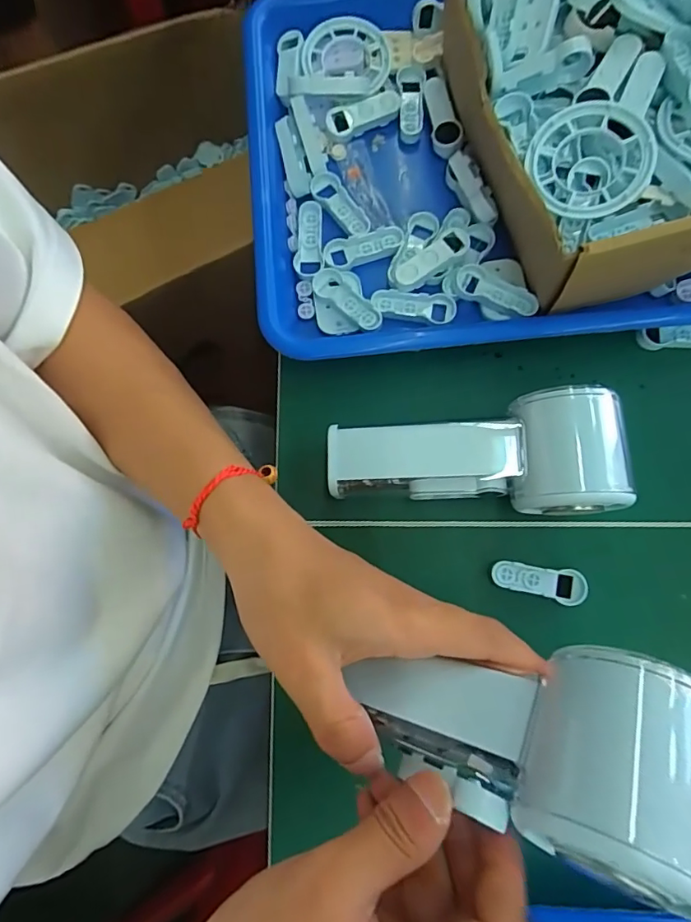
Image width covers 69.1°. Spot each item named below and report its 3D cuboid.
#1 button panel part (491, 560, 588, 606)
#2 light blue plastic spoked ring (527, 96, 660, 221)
[{"bbox_3d":[0.107,0.067,0.276,0.050,0.004,0.018,10,80,3],"label":"button panel part"},{"bbox_3d":[0.116,-0.143,0.241,0.055,0.020,0.050,0,80,1],"label":"light blue plastic spoked ring"}]

